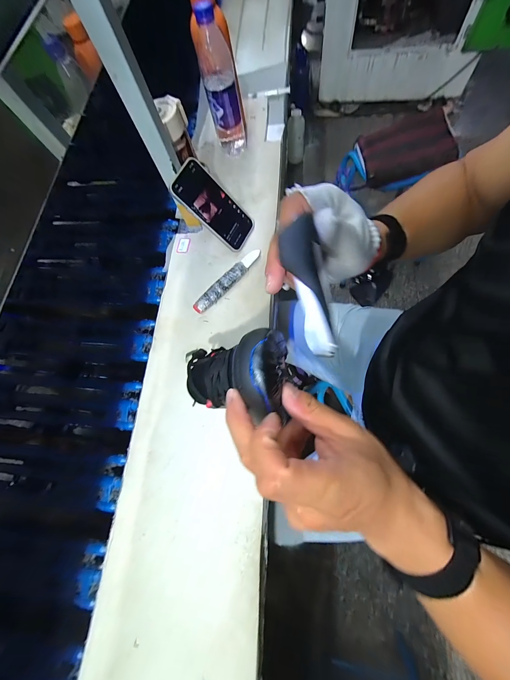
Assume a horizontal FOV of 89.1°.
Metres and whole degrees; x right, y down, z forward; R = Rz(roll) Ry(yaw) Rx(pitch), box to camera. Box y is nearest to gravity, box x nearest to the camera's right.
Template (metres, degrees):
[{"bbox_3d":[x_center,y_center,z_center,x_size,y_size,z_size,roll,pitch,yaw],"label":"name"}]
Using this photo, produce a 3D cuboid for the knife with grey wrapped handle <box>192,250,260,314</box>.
[{"bbox_3d":[-0.051,-0.114,0.498,0.166,0.026,0.025,-43,75,-11],"label":"knife with grey wrapped handle"}]

